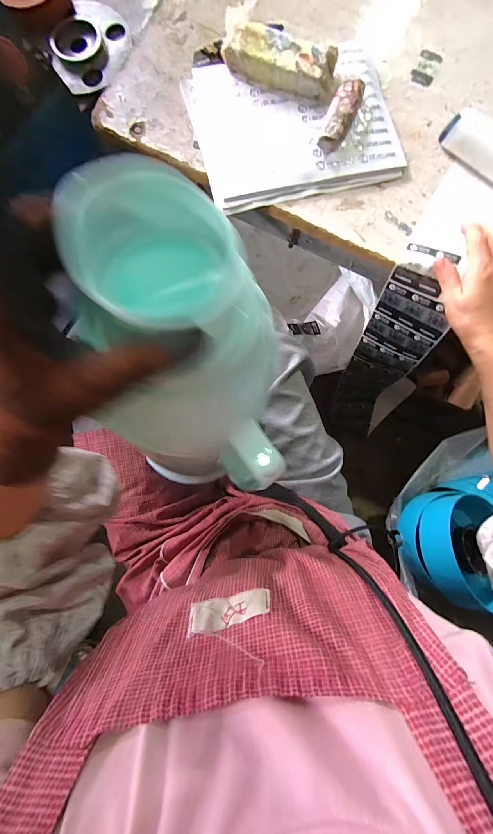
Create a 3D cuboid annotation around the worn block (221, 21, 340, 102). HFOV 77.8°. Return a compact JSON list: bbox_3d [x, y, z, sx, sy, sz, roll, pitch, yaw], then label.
[{"bbox_3d":[0.049,-0.465,0.405,0.153,0.032,0.054,24,84,1],"label":"worn block"}]

